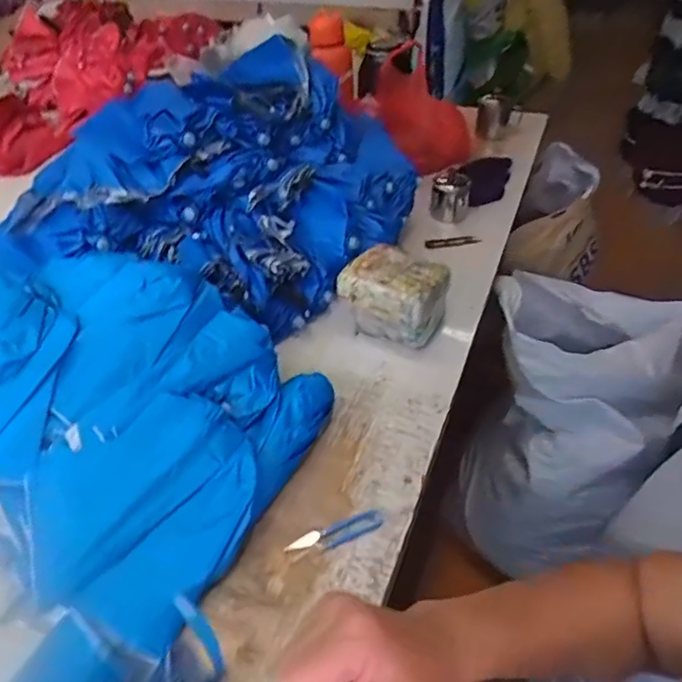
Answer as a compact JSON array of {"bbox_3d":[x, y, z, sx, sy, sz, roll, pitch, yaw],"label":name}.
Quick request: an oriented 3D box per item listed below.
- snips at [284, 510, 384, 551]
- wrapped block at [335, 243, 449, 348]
[{"bbox_3d":[-0.005,0.234,0.679,0.117,0.018,0.030,-13,43,-14],"label":"snips"},{"bbox_3d":[0.088,-0.068,0.917,0.155,0.121,0.115,23,46,24],"label":"wrapped block"}]

